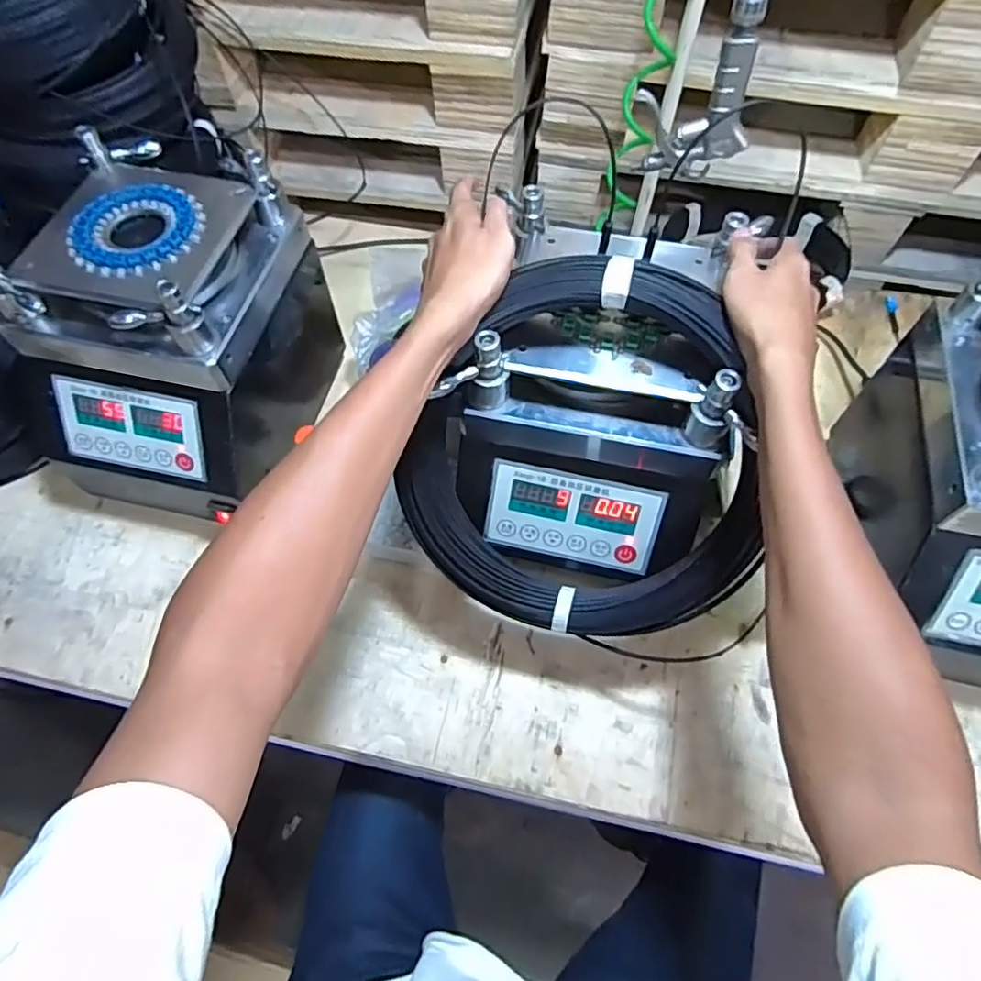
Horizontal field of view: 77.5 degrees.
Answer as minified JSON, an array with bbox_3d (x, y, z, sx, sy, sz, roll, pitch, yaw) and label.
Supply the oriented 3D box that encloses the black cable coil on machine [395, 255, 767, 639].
[{"bbox_3d":[0.090,-0.016,0.502,0.278,0.303,0.057,34,23,-2],"label":"black cable coil on machine"}]

